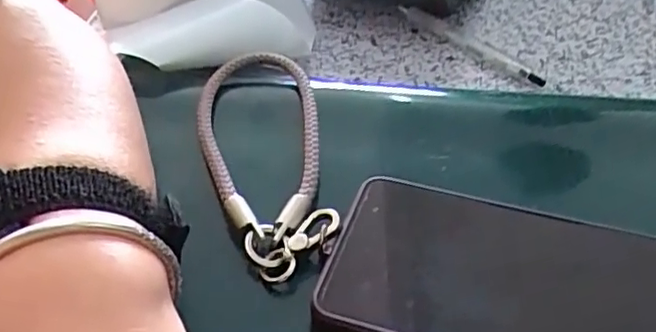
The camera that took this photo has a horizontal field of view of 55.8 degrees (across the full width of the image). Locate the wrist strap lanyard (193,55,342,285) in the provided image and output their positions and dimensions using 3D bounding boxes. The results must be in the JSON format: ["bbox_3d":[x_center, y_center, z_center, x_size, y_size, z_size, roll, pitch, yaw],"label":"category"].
[{"bbox_3d":[-0.034,-0.011,0.303,0.060,0.013,0.158,-7,41,-5],"label":"wrist strap lanyard"}]

